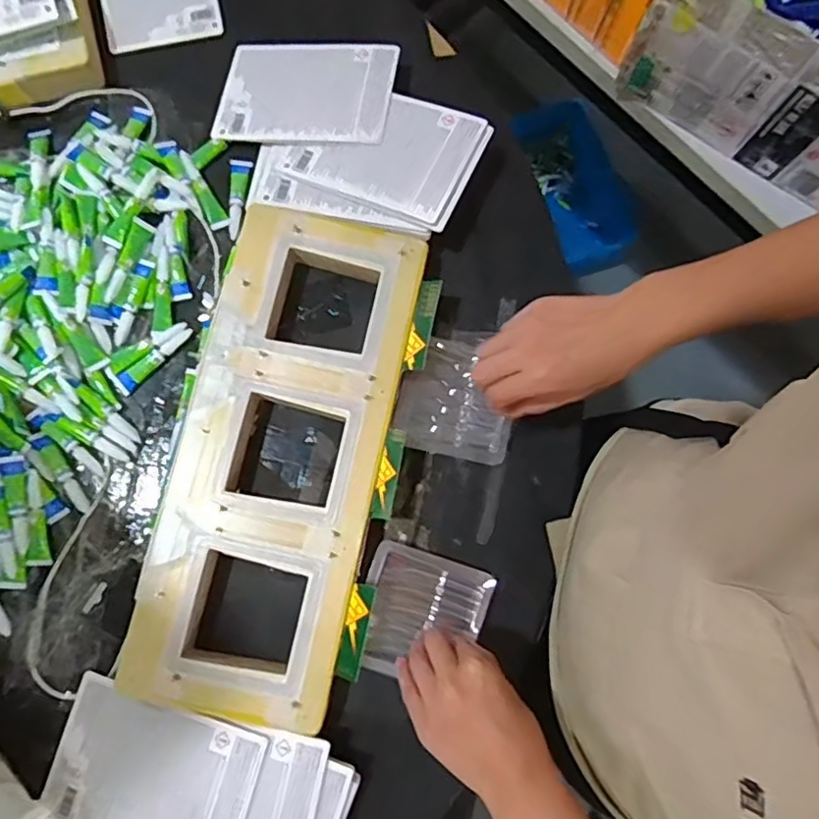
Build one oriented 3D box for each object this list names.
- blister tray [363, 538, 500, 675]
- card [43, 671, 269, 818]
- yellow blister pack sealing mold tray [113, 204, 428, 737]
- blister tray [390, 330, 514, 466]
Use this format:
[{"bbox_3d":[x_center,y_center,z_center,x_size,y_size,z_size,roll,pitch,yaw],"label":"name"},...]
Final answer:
[{"bbox_3d":[0.009,0.173,0.521,0.102,0.021,0.100,18,80,2],"label":"blister tray"},{"bbox_3d":[-0.207,0.294,0.490,0.166,0.008,0.114,15,83,10],"label":"card"},{"bbox_3d":[-0.109,0.038,0.533,0.172,0.035,0.429,12,80,1],"label":"yellow blister pack sealing mold tray"},{"bbox_3d":[0.046,-0.013,0.548,0.100,0.025,0.108,14,80,2],"label":"blister tray"}]

